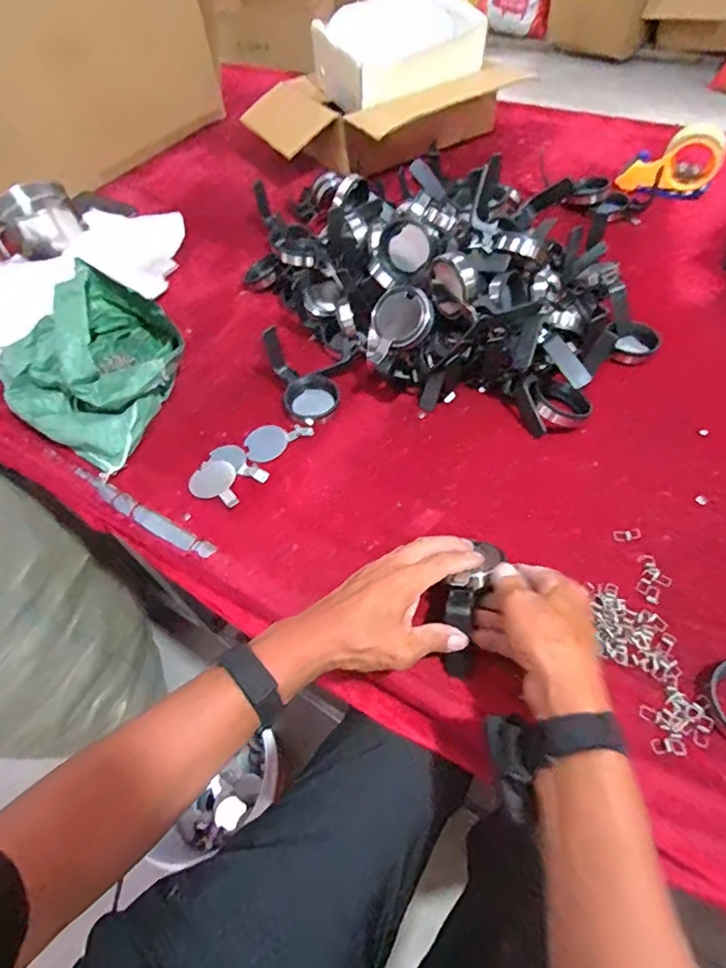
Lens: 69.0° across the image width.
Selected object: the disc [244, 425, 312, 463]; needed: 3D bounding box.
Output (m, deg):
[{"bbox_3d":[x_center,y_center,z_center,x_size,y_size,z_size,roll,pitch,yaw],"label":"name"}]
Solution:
[{"bbox_3d":[-0.110,-0.060,0.668,0.084,0.005,0.053,-30,56,-17],"label":"disc"}]

